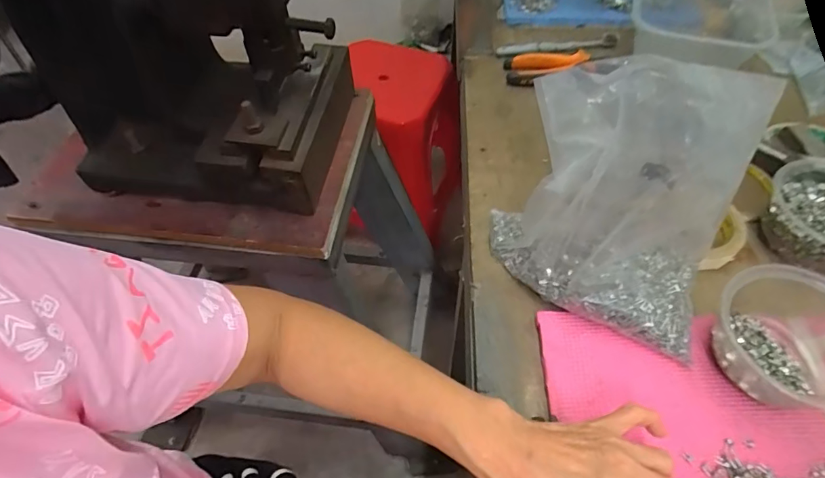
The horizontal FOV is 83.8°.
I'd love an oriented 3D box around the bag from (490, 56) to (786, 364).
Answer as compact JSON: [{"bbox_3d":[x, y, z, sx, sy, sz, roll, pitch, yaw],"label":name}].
[{"bbox_3d":[0.167,-0.037,0.383,0.189,0.192,0.157,17,57,13],"label":"bag"}]

